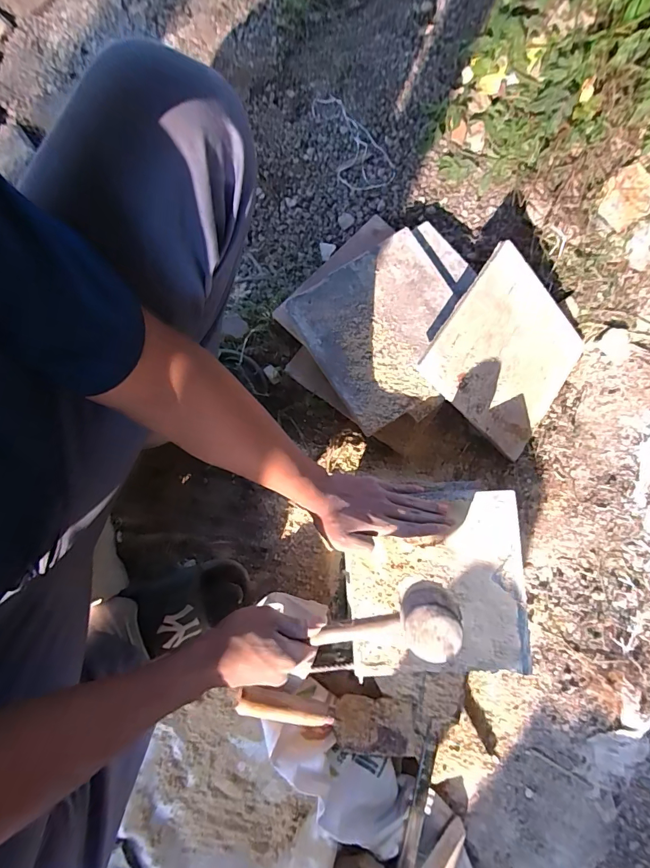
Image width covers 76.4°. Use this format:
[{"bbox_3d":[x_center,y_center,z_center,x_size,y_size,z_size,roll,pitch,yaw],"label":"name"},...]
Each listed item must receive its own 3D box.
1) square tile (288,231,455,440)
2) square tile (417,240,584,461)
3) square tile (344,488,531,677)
[{"bbox_3d":[0.102,-0.164,0.653,0.244,0.028,0.240,-33,85,-8],"label":"square tile"},{"bbox_3d":[0.290,-0.124,0.654,0.246,0.013,0.241,36,85,-24],"label":"square tile"},{"bbox_3d":[0.146,0.191,0.543,0.228,0.014,0.227,-1,80,0],"label":"square tile"}]

